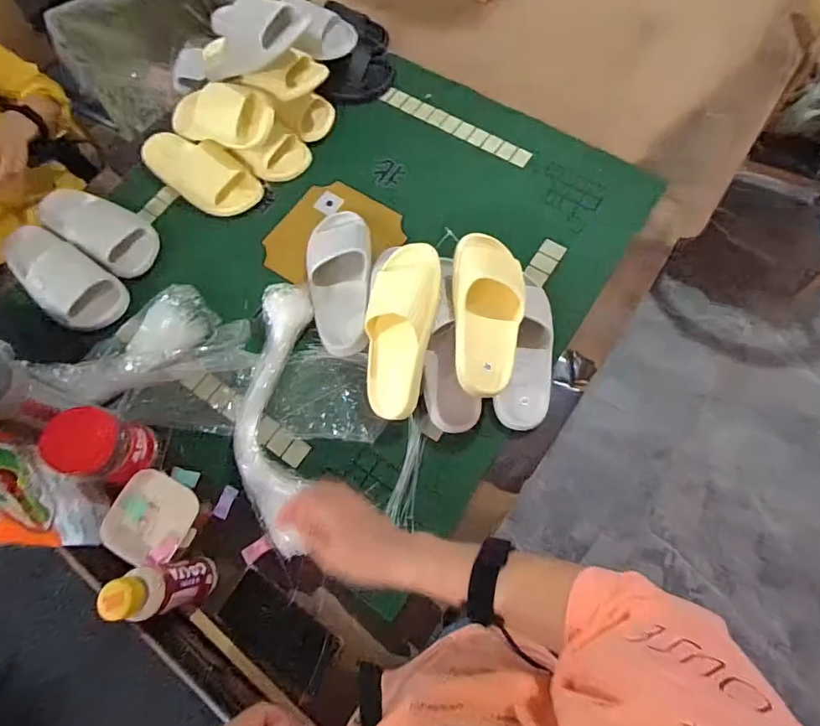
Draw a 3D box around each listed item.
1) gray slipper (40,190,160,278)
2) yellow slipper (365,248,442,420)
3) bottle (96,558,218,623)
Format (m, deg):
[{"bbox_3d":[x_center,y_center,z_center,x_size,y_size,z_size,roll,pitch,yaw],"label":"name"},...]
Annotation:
[{"bbox_3d":[-0.550,-0.241,0.861,0.214,0.061,0.112,30,72,13],"label":"gray slipper"},{"bbox_3d":[-0.021,-0.045,0.694,0.116,0.061,0.253,8,96,28],"label":"yellow slipper"},{"bbox_3d":[-0.294,0.271,0.576,0.054,0.165,0.054,-18,69,-5],"label":"bottle"}]

